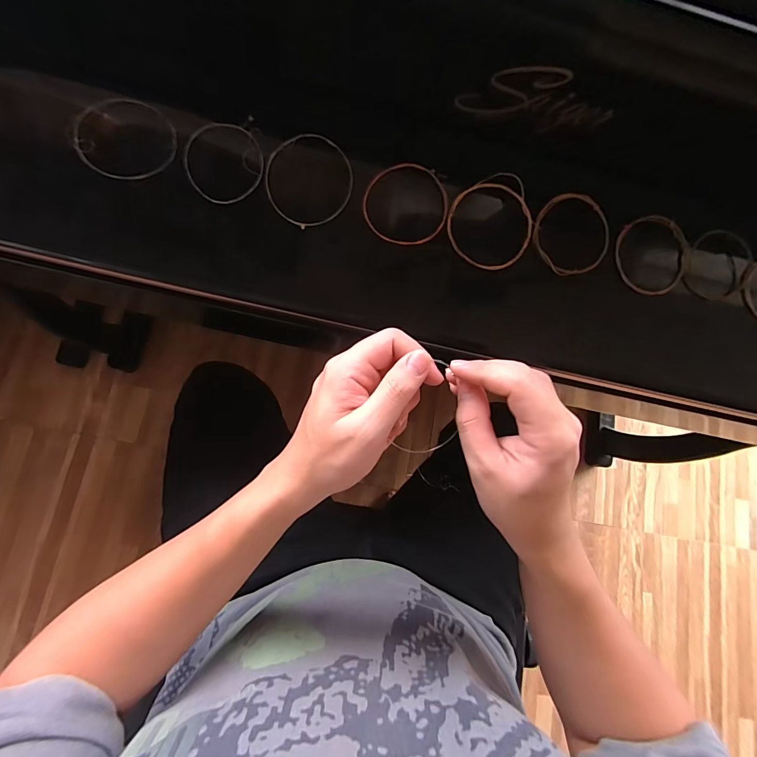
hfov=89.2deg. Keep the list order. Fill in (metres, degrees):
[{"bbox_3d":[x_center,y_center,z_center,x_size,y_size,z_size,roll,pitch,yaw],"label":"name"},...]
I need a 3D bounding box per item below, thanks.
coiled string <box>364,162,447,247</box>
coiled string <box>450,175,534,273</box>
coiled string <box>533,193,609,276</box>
[{"bbox_3d":[0.025,-0.153,0.338,0.075,0.008,0.072,0,91,-4],"label":"coiled string"},{"bbox_3d":[0.099,-0.136,0.340,0.073,0.012,0.078,-27,93,4],"label":"coiled string"},{"bbox_3d":[0.177,-0.132,0.354,0.074,0.011,0.073,0,88,-6],"label":"coiled string"}]

